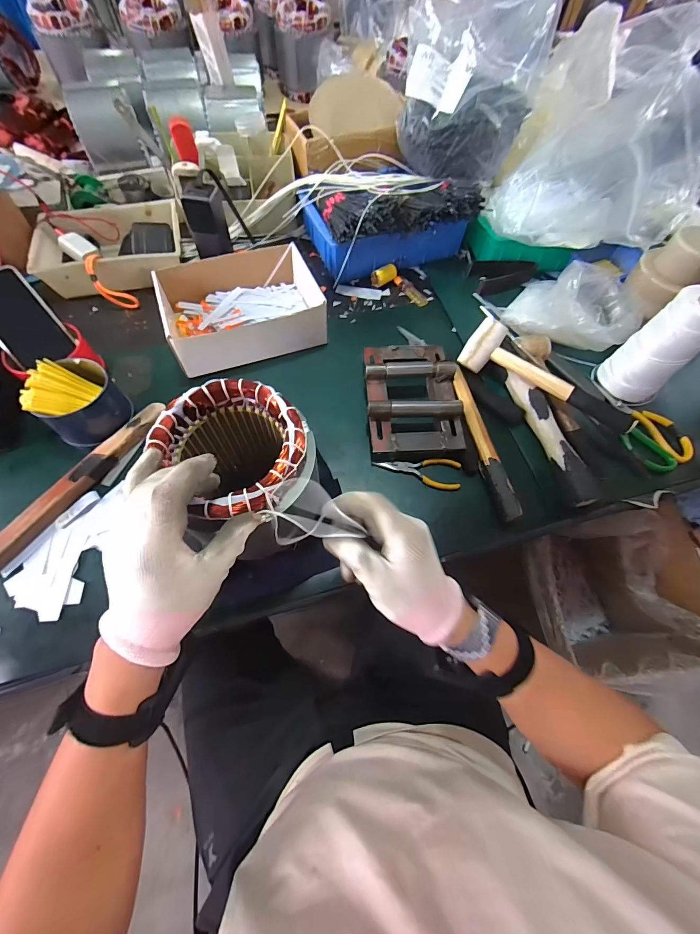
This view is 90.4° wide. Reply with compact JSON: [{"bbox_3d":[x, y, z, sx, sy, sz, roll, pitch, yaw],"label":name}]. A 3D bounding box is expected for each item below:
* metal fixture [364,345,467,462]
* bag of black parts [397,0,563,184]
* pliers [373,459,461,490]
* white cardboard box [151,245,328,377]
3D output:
[{"bbox_3d":[0.093,-0.108,0.521,0.135,0.045,0.195,0,64,-3],"label":"metal fixture"},{"bbox_3d":[0.200,-0.648,0.573,0.221,0.218,0.164,11,64,2],"label":"bag of black parts"},{"bbox_3d":[0.098,0.004,0.496,0.118,0.012,0.046,11,64,2],"label":"pliers"},{"bbox_3d":[-0.175,-0.271,0.582,0.247,0.066,0.201,-18,66,-11],"label":"white cardboard box"}]

